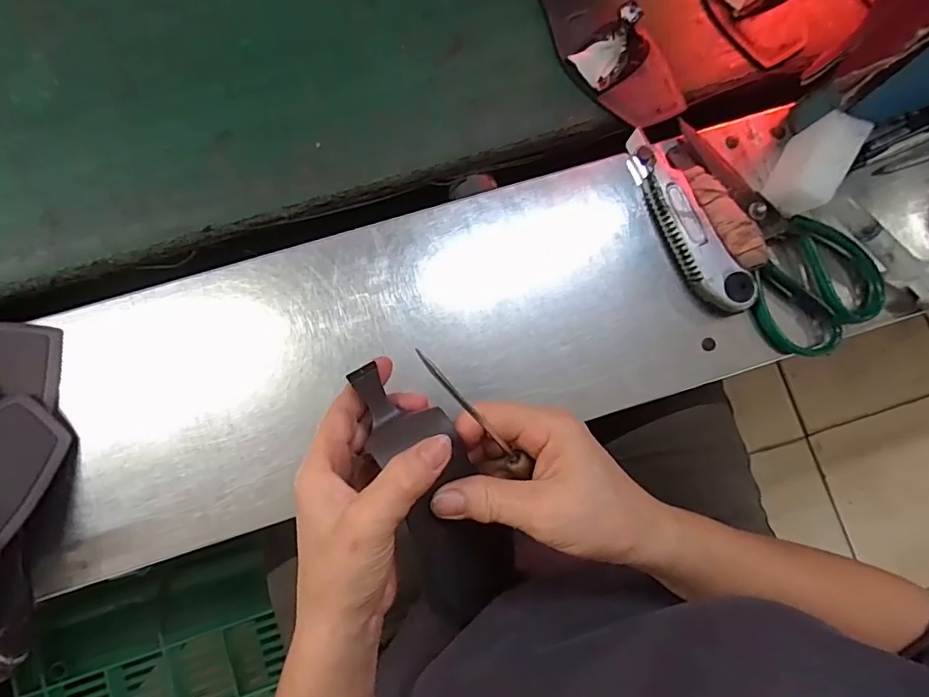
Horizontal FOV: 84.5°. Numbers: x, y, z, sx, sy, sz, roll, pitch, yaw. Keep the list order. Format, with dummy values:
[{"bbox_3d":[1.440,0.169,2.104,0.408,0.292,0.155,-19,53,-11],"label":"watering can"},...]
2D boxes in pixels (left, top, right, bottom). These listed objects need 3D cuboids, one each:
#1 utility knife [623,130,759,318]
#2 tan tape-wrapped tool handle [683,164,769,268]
[{"bbox_3d":[0.171,-0.101,0.399,0.036,0.019,0.161,-26,78,-6],"label":"utility knife"},{"bbox_3d":[0.202,-0.103,0.396,0.029,0.018,0.092,-25,78,-5],"label":"tan tape-wrapped tool handle"}]

